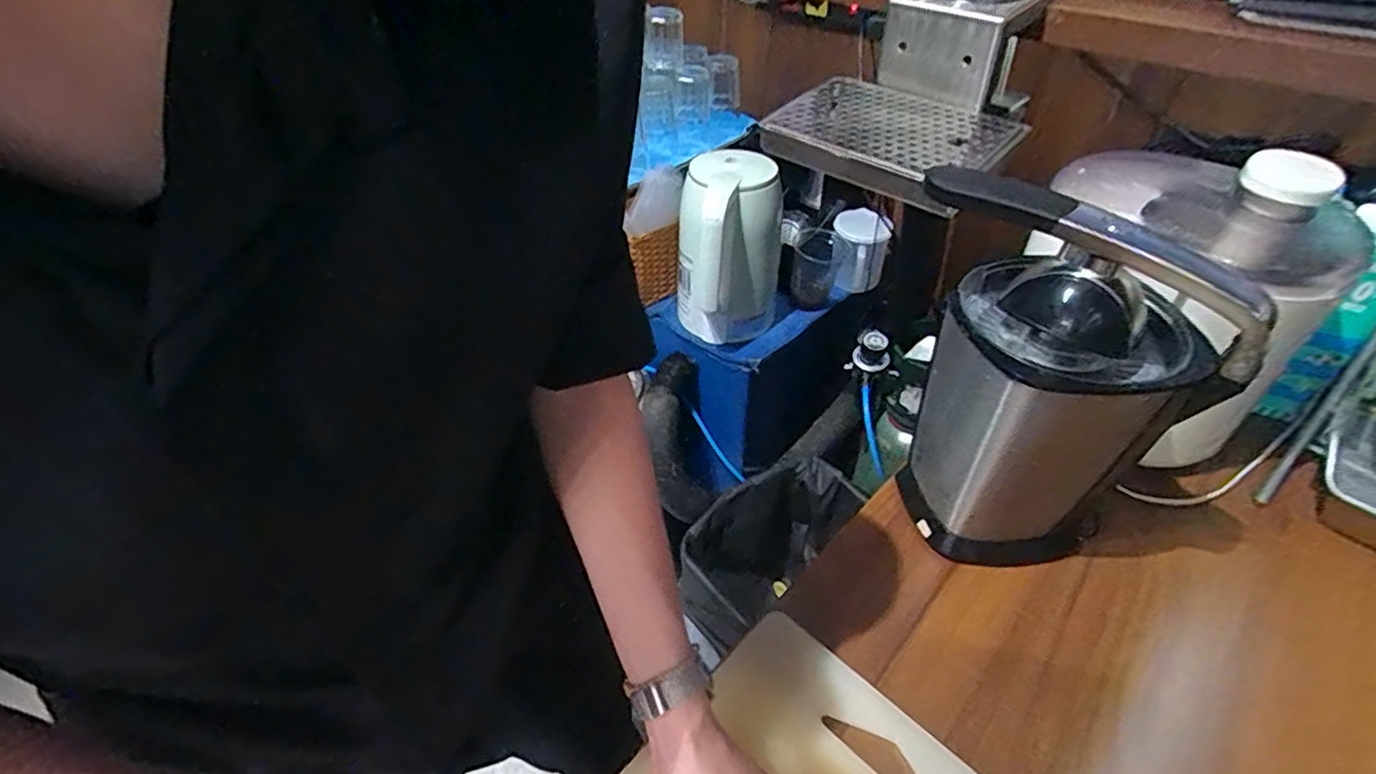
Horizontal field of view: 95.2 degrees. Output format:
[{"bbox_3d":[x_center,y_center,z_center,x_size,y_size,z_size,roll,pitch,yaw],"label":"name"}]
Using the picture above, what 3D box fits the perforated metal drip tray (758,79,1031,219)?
[{"bbox_3d":[0.207,-0.268,0.673,0.234,0.050,0.153,32,52,30],"label":"perforated metal drip tray"}]

